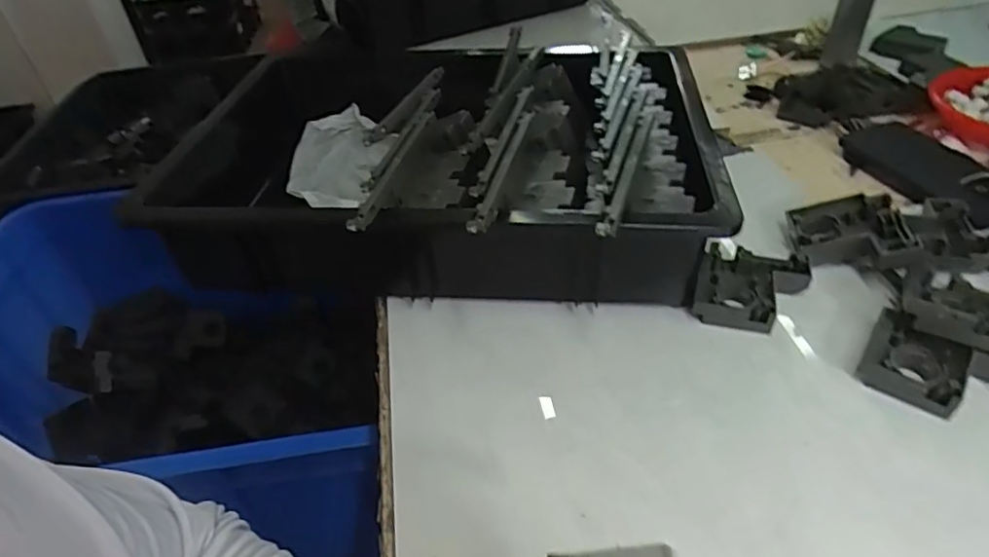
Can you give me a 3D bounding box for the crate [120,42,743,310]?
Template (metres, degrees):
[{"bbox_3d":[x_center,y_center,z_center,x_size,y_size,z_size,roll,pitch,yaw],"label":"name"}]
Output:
[{"bbox_3d":[-0.016,-0.105,0.530,0.441,0.121,0.326,4,42,12],"label":"crate"}]

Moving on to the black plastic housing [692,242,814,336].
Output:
[{"bbox_3d":[0.194,0.007,0.447,0.078,0.019,0.077,11,44,18],"label":"black plastic housing"}]

